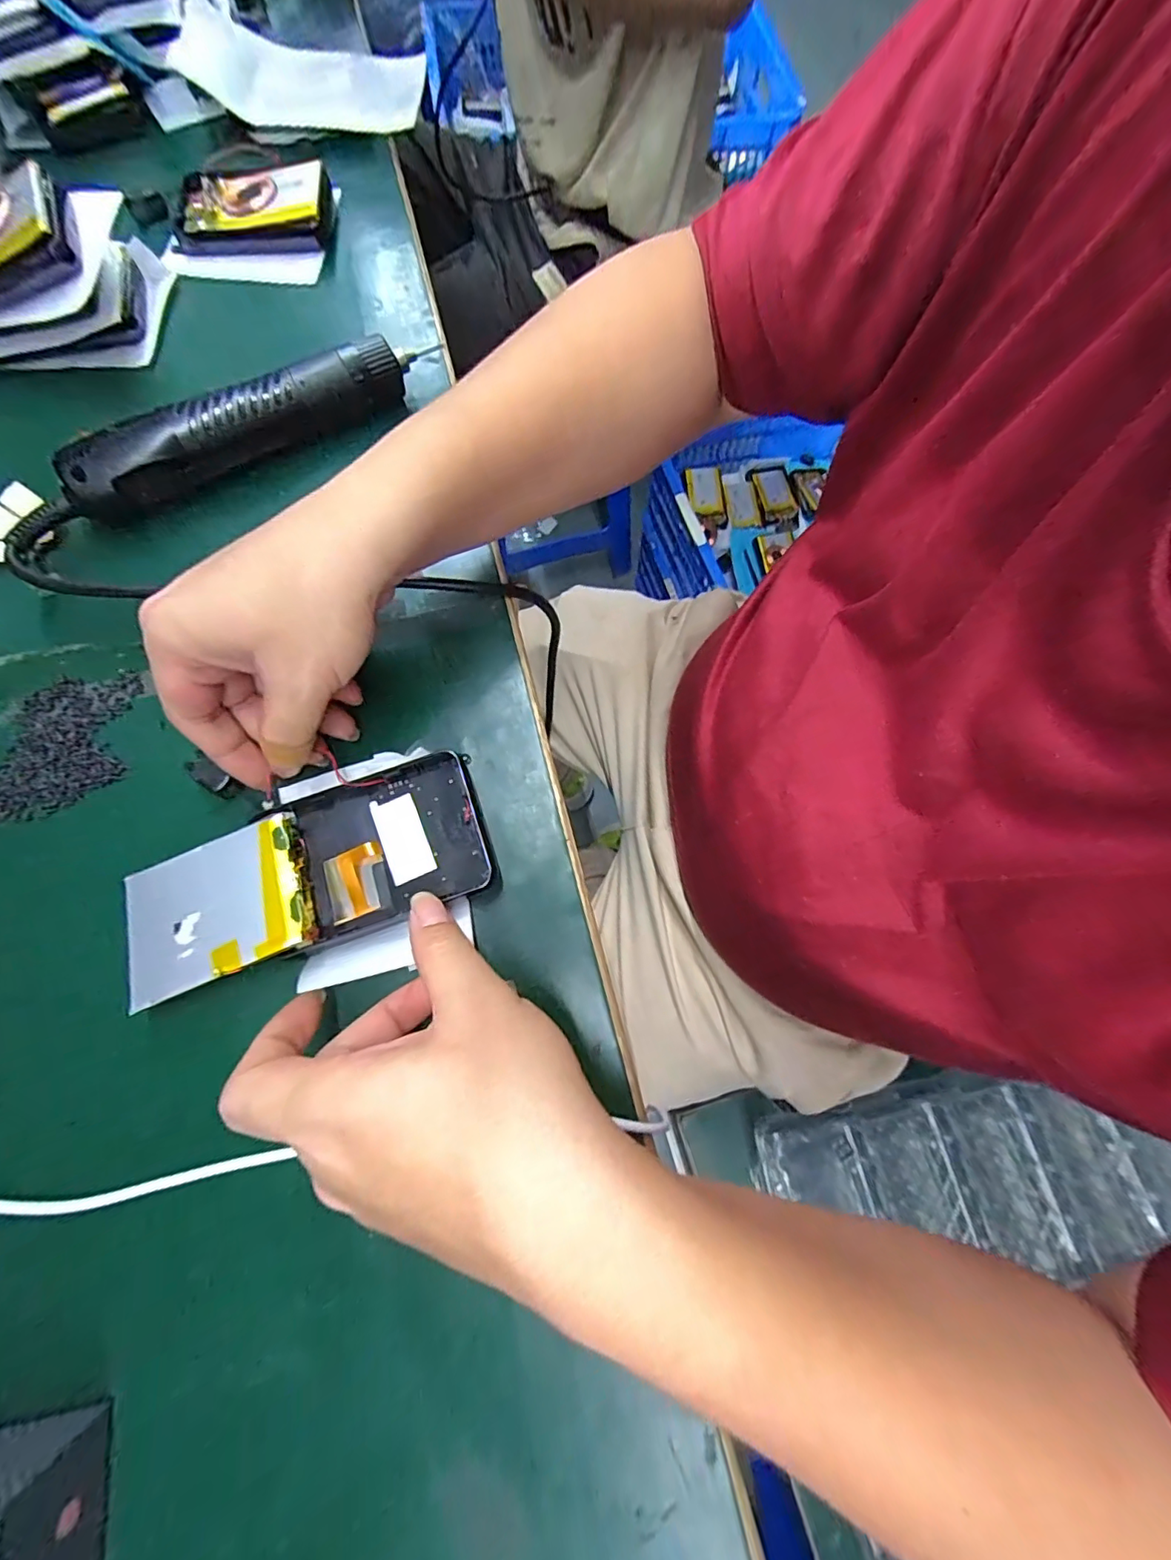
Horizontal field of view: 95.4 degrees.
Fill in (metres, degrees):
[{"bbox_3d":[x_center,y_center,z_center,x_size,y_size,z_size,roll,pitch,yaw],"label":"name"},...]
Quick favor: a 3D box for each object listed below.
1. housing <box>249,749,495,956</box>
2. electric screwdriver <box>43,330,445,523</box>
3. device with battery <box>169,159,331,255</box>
[{"bbox_3d":[-0.095,0.031,0.253,0.091,0.012,0.069,-18,74,-8],"label":"housing"},{"bbox_3d":[-0.195,-0.212,0.317,0.207,0.039,0.027,-33,76,-12],"label":"electric screwdriver"},{"bbox_3d":[-0.240,-0.412,0.384,0.114,0.027,0.067,-2,72,-3],"label":"device with battery"}]

